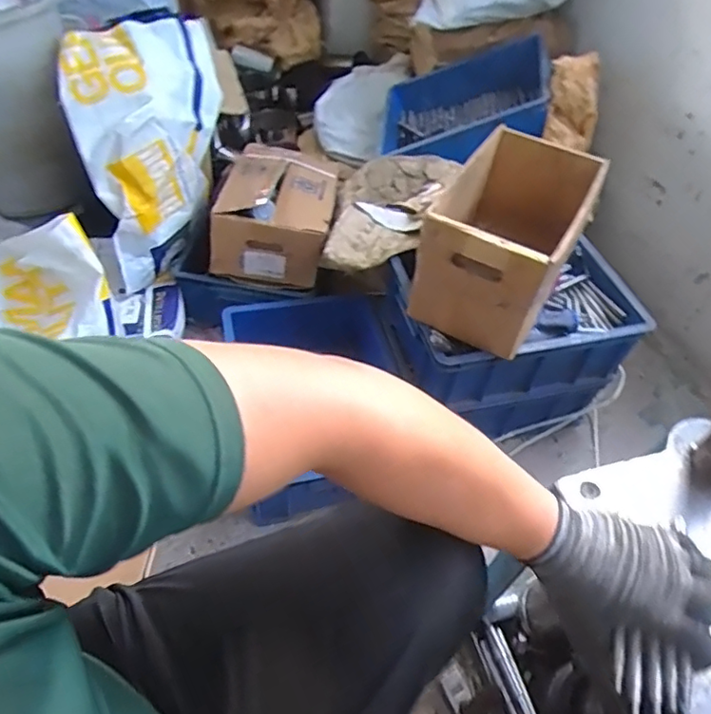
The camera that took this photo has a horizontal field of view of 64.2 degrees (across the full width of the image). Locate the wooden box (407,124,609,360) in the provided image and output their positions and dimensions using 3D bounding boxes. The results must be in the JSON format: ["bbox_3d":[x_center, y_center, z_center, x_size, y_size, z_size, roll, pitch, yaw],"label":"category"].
[{"bbox_3d":[0.247,-0.190,0.932,0.198,0.214,0.318,26,52,15],"label":"wooden box"}]

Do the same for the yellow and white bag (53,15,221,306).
[{"bbox_3d":[-0.424,-0.406,1.099,0.208,0.382,0.360,16,50,7],"label":"yellow and white bag"}]

